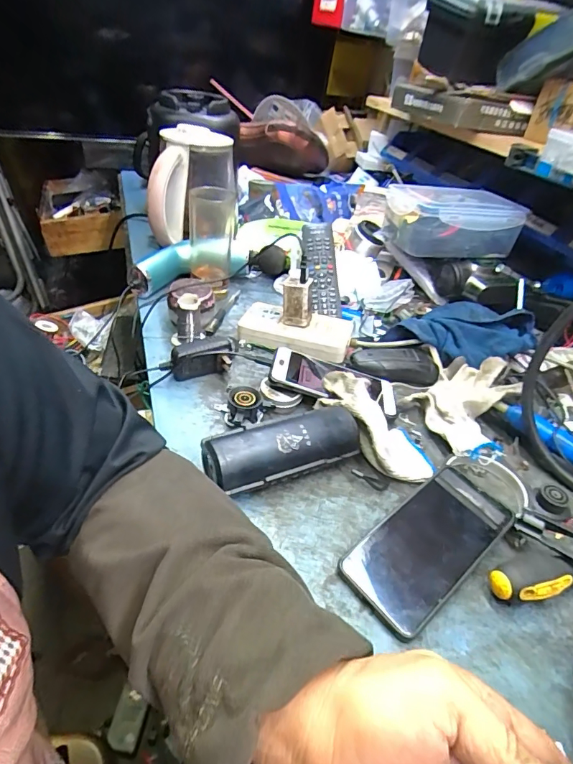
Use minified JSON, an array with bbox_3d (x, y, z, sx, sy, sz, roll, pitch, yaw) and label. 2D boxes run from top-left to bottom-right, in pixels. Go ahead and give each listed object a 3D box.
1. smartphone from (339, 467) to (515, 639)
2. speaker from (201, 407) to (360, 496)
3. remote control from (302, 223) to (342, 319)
[{"bbox_3d":[0.122,0.136,0.377,0.152,0.009,0.076,-31,55,-28],"label":"smartphone"},{"bbox_3d":[-0.003,0.067,0.425,0.155,0.052,0.055,-12,43,-26],"label":"speaker"},{"bbox_3d":[0.053,-0.178,0.681,0.048,0.024,0.173,-3,68,-8],"label":"remote control"}]

